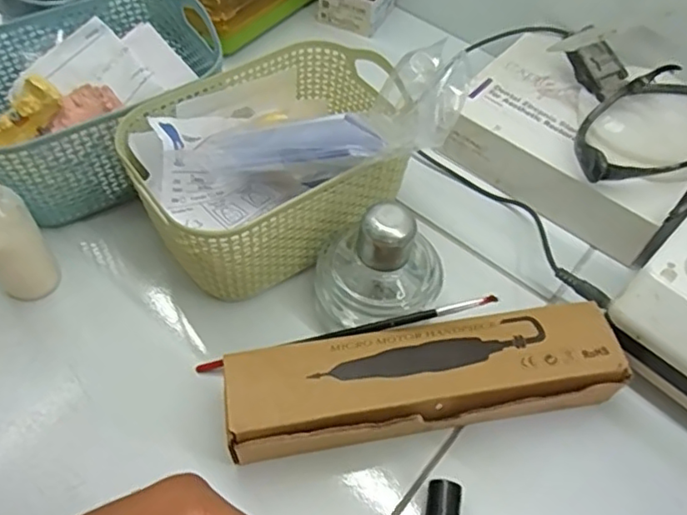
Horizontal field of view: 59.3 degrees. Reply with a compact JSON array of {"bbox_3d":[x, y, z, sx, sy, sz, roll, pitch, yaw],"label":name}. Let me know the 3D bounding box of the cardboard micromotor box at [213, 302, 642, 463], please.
[{"bbox_3d":[0.045,0.063,0.324,0.207,0.033,0.060,-7,56,-8],"label":"cardboard micromotor box"}]

